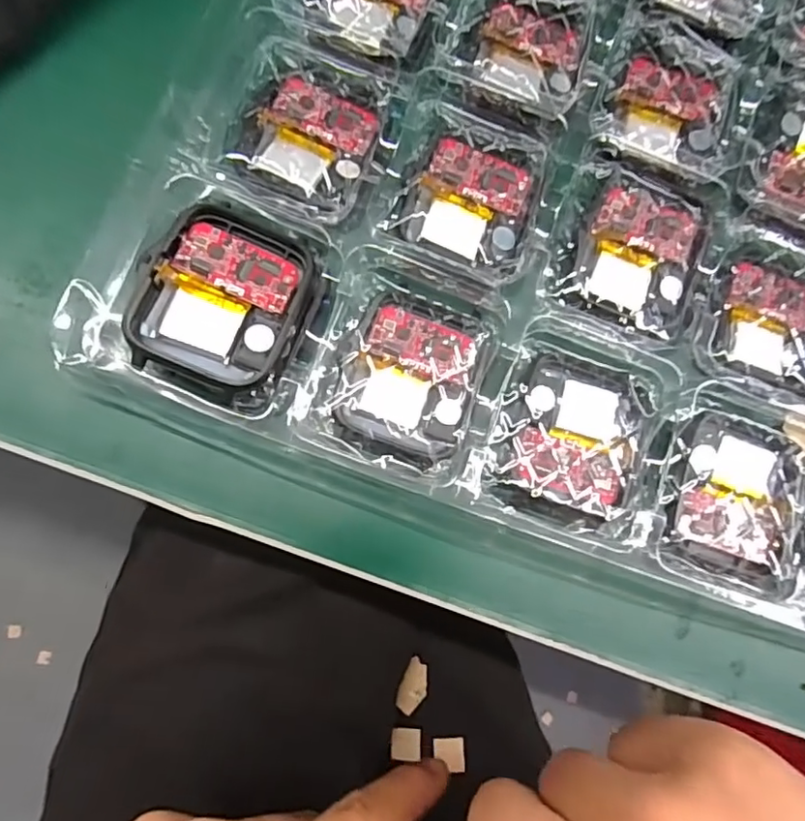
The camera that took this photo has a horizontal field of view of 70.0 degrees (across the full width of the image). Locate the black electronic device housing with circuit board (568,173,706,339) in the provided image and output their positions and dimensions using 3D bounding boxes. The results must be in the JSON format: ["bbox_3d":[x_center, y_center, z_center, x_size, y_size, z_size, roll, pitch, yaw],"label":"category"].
[{"bbox_3d":[0.070,-0.045,0.170,0.034,0.010,0.044,20,77,-5],"label":"black electronic device housing with circuit board"}]

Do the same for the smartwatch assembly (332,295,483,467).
[{"bbox_3d":[0.003,-0.009,0.158,0.035,0.010,0.040,20,77,-5],"label":"smartwatch assembly"}]

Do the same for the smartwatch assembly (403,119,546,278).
[{"bbox_3d":[0.021,-0.063,0.169,0.036,0.009,0.041,18,77,-5],"label":"smartwatch assembly"}]

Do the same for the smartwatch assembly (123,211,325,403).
[{"bbox_3d":[-0.045,-0.027,0.147,0.041,0.011,0.045,23,77,-4],"label":"smartwatch assembly"}]

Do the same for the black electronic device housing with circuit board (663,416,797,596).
[{"bbox_3d":[0.091,0.025,0.163,0.037,0.009,0.044,15,77,-6],"label":"black electronic device housing with circuit board"}]

